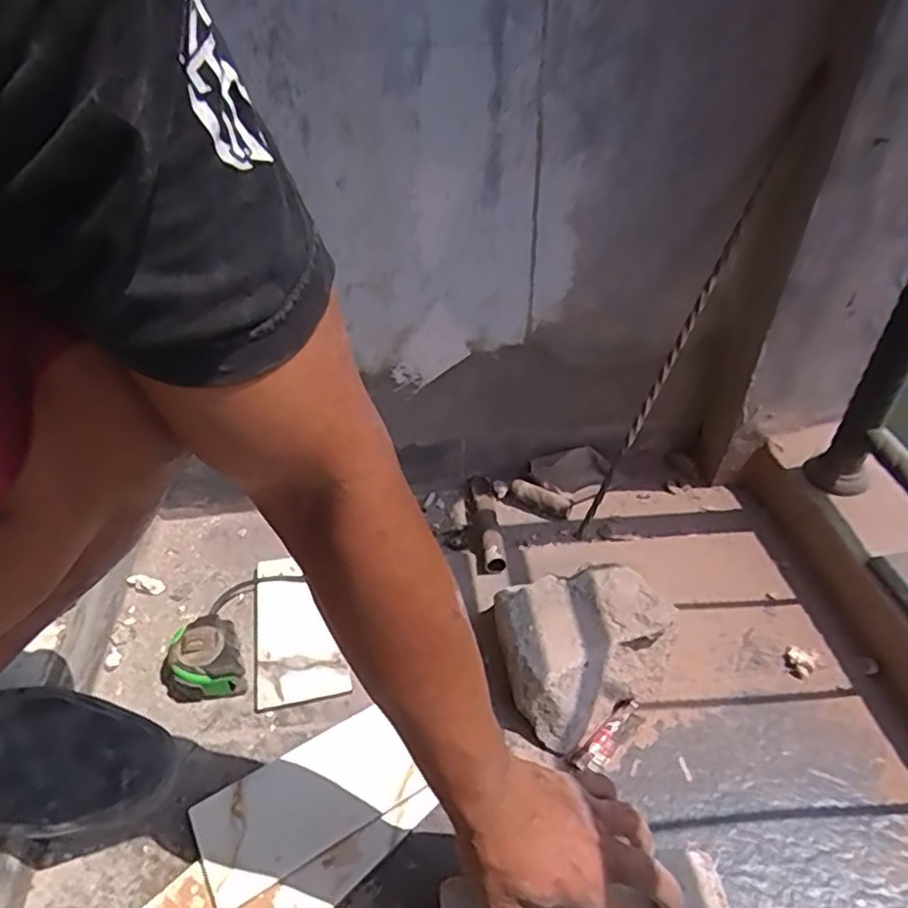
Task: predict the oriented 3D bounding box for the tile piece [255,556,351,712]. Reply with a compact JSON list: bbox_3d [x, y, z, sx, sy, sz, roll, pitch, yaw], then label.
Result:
[{"bbox_3d":[-0.165,0.181,0.691,0.087,0.015,0.174,-9,42,-9],"label":"tile piece"}]

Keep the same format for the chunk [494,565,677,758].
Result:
[{"bbox_3d":[0.119,0.183,0.639,0.160,0.077,0.137,-24,47,-25],"label":"chunk"}]

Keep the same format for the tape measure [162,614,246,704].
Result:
[{"bbox_3d":[-0.248,0.205,0.644,0.076,0.036,0.073,0,42,0],"label":"tape measure"}]

